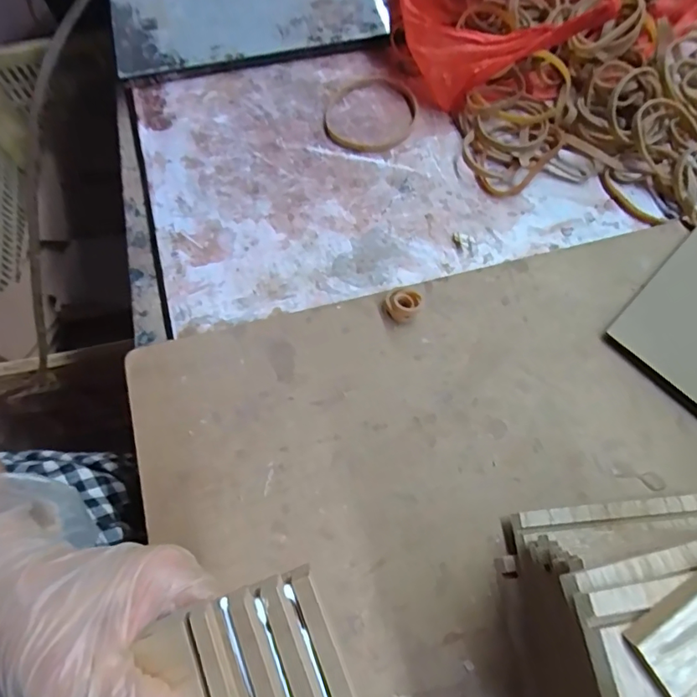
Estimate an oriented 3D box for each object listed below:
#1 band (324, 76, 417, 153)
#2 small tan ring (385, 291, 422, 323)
[{"bbox_3d":[0.017,-0.170,0.362,0.064,0.009,0.076,9,70,3],"label":"band"},{"bbox_3d":[0.034,-0.026,0.307,0.021,0.013,0.017,-11,70,-4],"label":"small tan ring"}]

